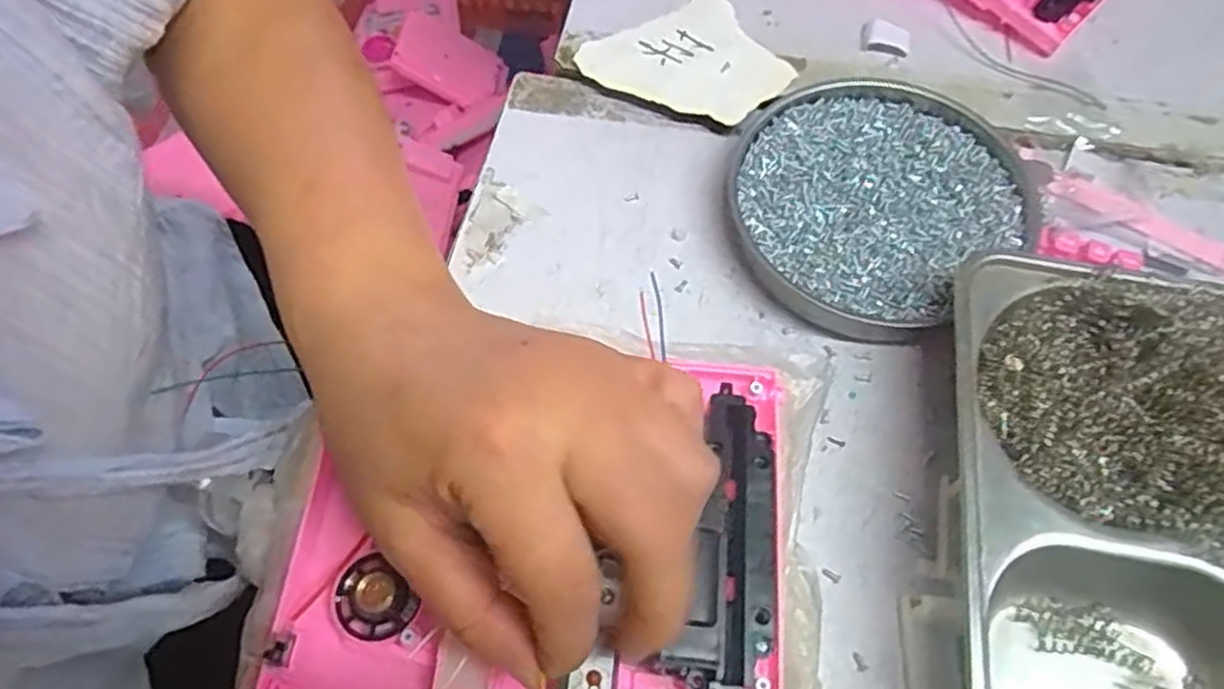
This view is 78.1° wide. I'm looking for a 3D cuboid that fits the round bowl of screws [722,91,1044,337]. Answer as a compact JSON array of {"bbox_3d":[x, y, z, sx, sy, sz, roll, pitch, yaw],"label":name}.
[{"bbox_3d":[0.121,-0.069,0.356,0.129,0.018,0.122,0,63,0],"label":"round bowl of screws"}]

